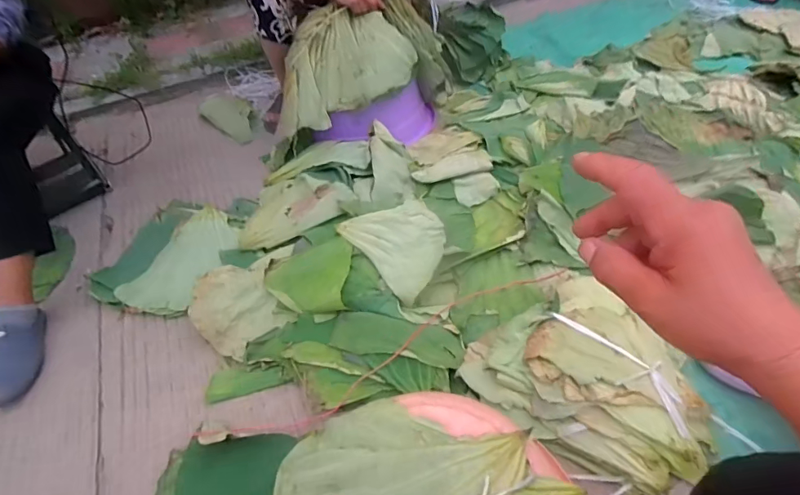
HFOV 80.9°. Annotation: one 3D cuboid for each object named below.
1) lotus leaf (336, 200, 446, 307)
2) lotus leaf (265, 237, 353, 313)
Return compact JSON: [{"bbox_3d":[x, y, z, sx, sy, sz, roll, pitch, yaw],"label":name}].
[{"bbox_3d":[0.012,-0.016,1.098,0.209,0.067,0.254,-34,54,-21],"label":"lotus leaf"},{"bbox_3d":[-0.207,0.059,1.053,0.187,0.025,0.177,-3,49,5],"label":"lotus leaf"}]

